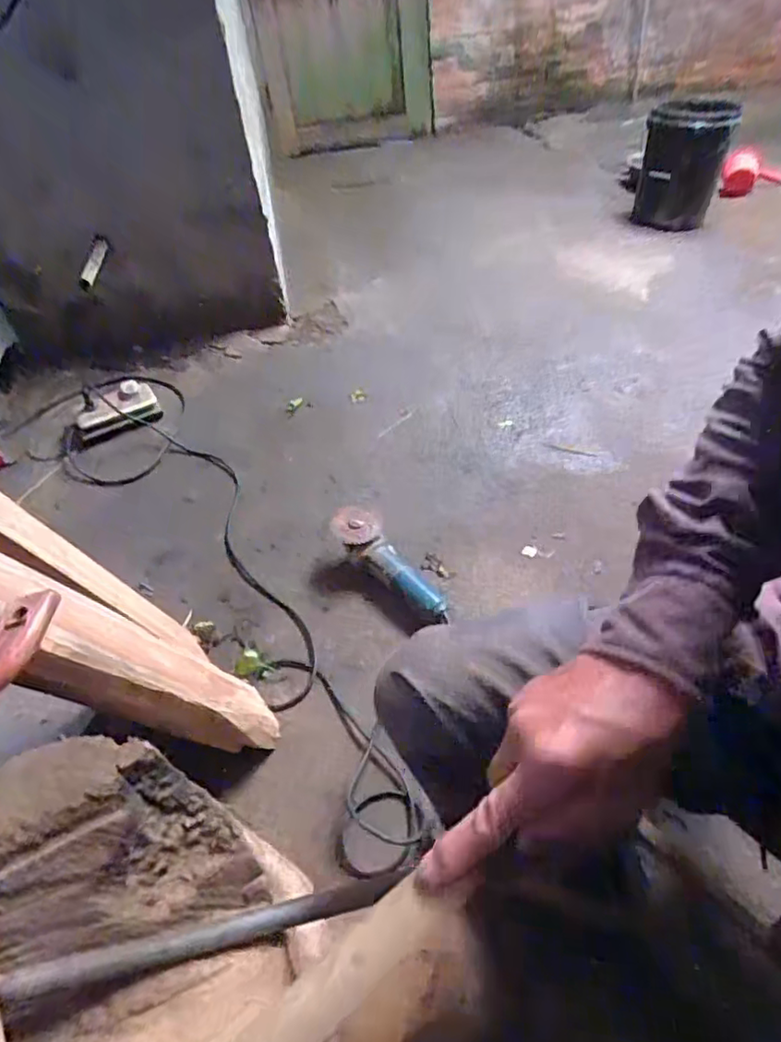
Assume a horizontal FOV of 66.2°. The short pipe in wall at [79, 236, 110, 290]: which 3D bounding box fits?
[{"bbox_3d":[-0.699,-0.597,1.407,0.032,0.160,0.026,37,45,-19],"label":"short pipe in wall"}]

